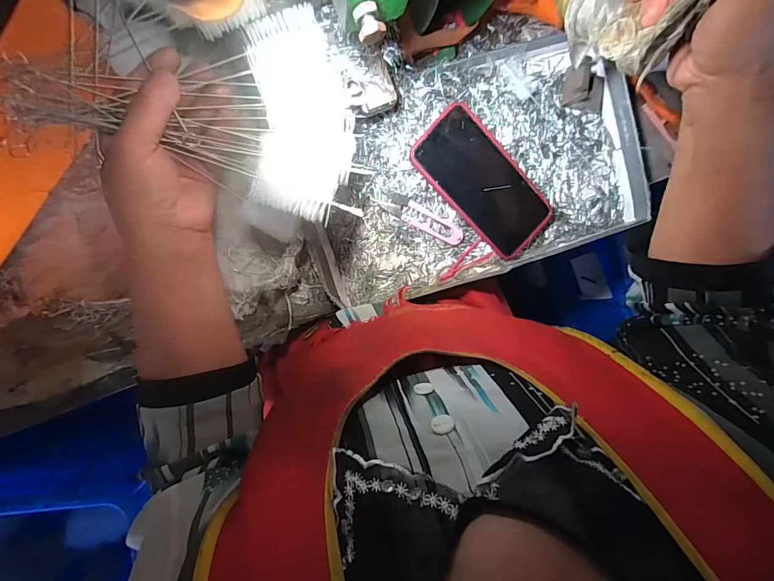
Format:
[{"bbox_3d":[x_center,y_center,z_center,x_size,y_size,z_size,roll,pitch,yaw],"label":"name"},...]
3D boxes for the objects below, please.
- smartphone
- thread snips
[{"bbox_3d":[0.104,-0.110,0.408,0.164,0.011,0.075,42,97,-19],"label":"smartphone"},{"bbox_3d":[0.035,-0.079,0.416,0.101,0.008,0.024,27,92,-10],"label":"thread snips"}]

